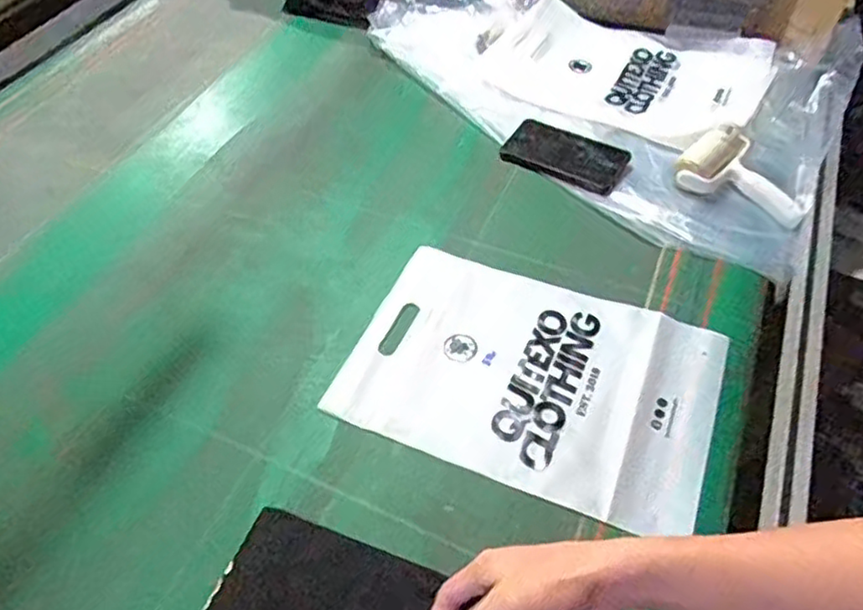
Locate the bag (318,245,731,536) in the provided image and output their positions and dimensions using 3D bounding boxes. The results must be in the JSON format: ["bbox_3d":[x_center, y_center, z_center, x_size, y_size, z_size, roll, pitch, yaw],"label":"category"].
[{"bbox_3d":[0.102,0.066,0.679,0.355,0.013,0.245,17,54,18],"label":"bag"}]

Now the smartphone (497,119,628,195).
[{"bbox_3d":[0.179,-0.202,0.879,0.155,0.016,0.089,24,56,22],"label":"smartphone"}]

